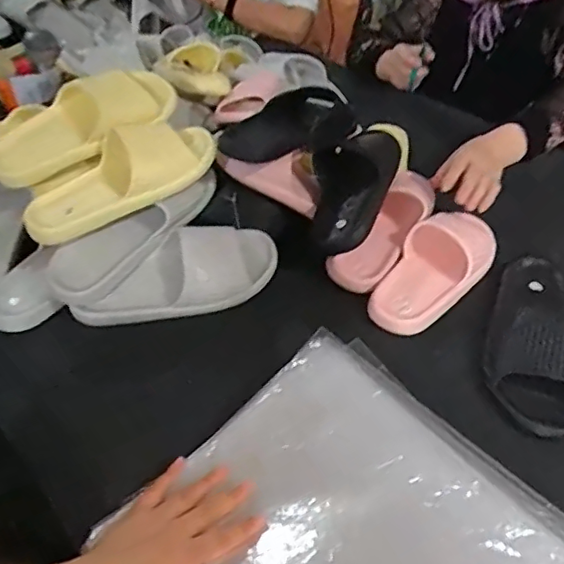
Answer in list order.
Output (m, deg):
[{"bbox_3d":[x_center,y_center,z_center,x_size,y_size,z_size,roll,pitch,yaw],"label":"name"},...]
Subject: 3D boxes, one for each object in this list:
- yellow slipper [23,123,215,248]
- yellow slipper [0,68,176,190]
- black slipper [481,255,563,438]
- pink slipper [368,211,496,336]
[{"bbox_3d":[-0.204,-0.135,0.714,0.251,0.071,0.100,-33,50,-12],"label":"yellow slipper"},{"bbox_3d":[-0.264,-0.210,0.747,0.246,0.071,0.112,-28,46,1],"label":"yellow slipper"},{"bbox_3d":[0.300,0.049,0.672,0.108,0.067,0.257,12,44,12],"label":"black slipper"},{"bbox_3d":[0.214,-0.031,0.765,0.097,0.058,0.267,30,50,29],"label":"pink slipper"}]

